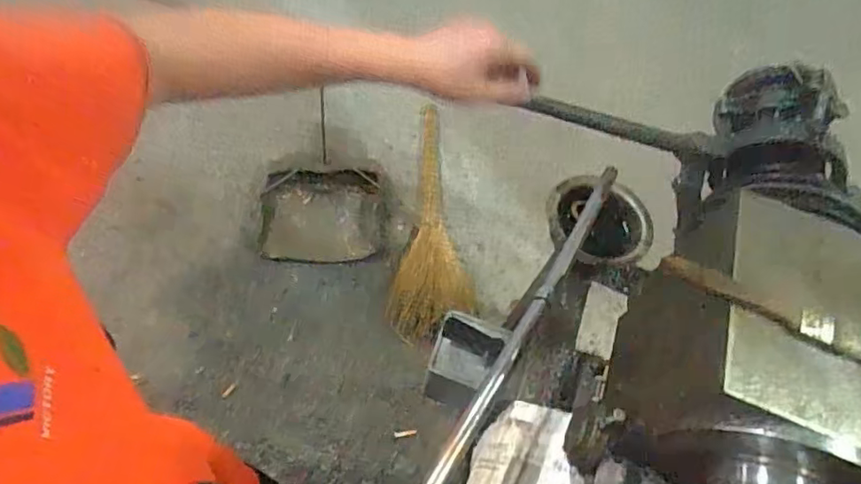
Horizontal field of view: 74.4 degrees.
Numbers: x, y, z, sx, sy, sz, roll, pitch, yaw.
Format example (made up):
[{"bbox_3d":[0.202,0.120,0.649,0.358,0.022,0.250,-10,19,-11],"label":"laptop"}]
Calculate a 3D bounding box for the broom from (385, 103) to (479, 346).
[{"bbox_3d":[0.015,-0.072,1.532,0.238,0.083,0.688,6,59,-8],"label":"broom"}]

